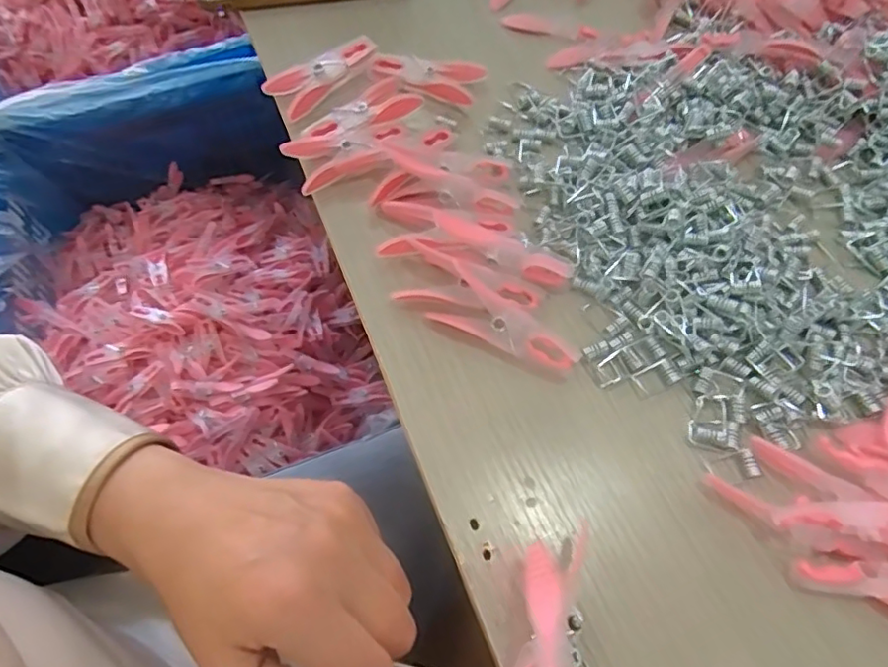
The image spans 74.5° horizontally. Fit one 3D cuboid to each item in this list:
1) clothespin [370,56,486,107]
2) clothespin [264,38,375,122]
[{"bbox_3d":[-0.012,-0.172,0.395,0.074,0.015,0.033,5,63,2],"label":"clothespin"},{"bbox_3d":[-0.081,-0.174,0.389,0.074,0.017,0.033,-34,68,-16],"label":"clothespin"}]

